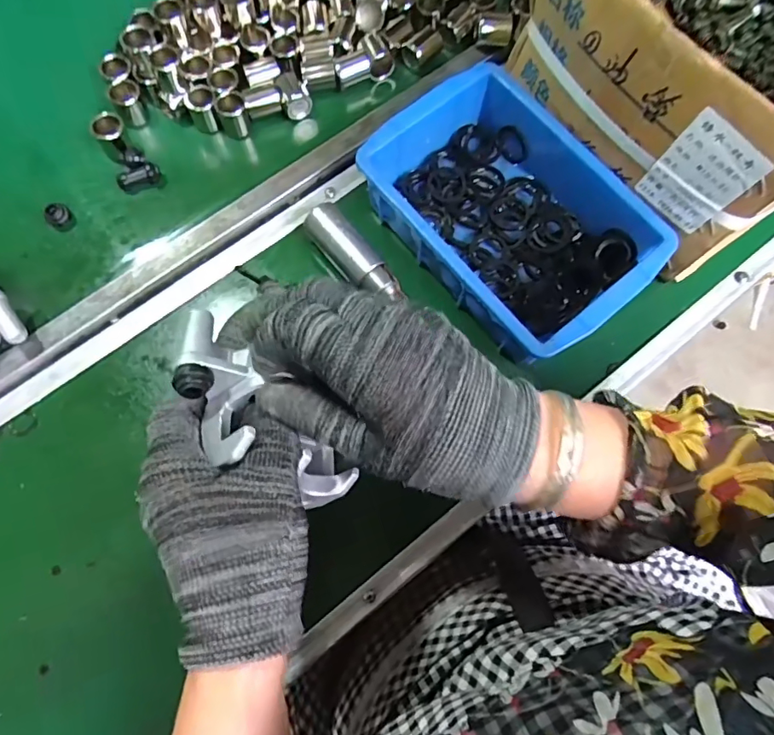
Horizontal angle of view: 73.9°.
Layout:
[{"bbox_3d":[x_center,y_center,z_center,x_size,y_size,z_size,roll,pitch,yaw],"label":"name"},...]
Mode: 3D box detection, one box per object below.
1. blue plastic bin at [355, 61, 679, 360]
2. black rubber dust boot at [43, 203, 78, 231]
[{"bbox_3d":[0.092,-0.115,0.390,0.137,0.060,0.202,-38,81,-9],"label":"blue plastic bin"},{"bbox_3d":[-0.258,-0.119,0.404,0.018,0.012,0.019,0,77,-2],"label":"black rubber dust boot"}]

